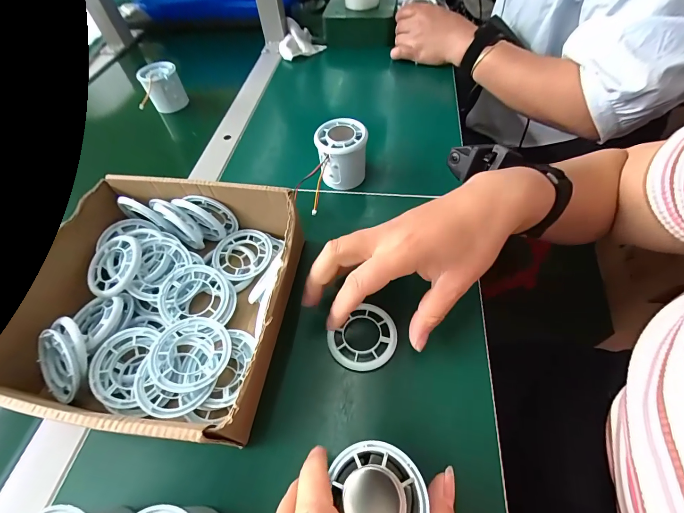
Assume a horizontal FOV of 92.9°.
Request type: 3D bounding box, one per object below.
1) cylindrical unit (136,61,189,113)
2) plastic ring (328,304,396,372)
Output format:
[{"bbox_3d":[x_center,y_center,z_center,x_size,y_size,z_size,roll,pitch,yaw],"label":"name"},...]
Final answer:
[{"bbox_3d":[-0.272,-0.261,0.499,0.054,0.052,0.051,-25,57,-11],"label":"cylindrical unit"},{"bbox_3d":[0.019,0.068,0.268,0.056,0.007,0.049,-35,59,-17],"label":"plastic ring"}]

